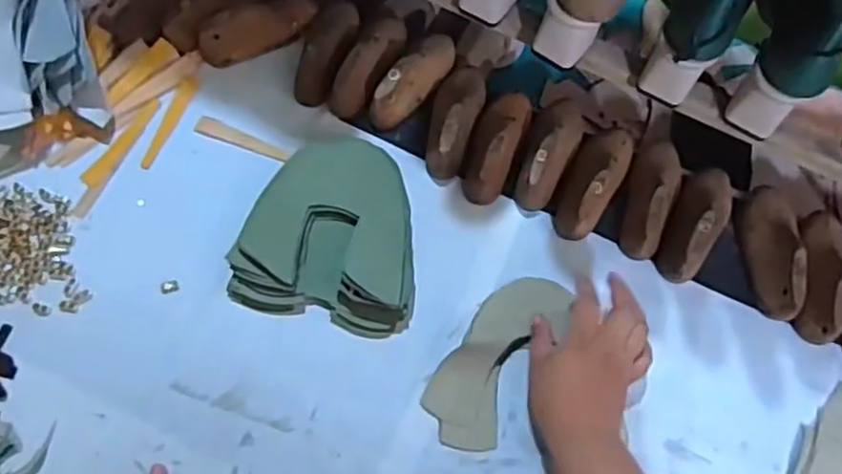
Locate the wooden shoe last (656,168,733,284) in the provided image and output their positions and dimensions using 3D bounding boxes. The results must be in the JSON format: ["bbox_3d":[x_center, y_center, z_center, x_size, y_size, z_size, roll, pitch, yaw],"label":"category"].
[{"bbox_3d":[0.277,-0.017,0.668,0.054,0.053,0.125,30,70,10],"label":"wooden shoe last"}]

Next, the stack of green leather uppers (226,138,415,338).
[{"bbox_3d":[-0.082,-0.009,0.654,0.172,0.045,0.185,13,68,4],"label":"stack of green leather uppers"}]

